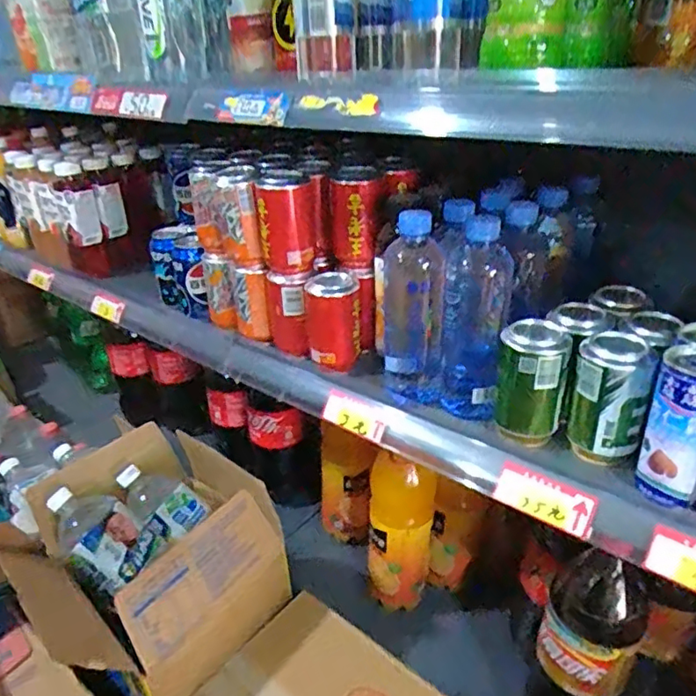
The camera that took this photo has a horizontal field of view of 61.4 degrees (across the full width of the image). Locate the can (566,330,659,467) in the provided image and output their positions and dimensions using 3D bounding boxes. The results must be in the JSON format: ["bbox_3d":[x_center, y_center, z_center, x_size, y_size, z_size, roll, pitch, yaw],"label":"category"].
[{"bbox_3d":[0.237,0.048,0.542,0.058,0.114,0.055,5,29,14],"label":"can"}]

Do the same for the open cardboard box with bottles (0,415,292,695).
[{"bbox_3d":[-0.258,0.278,0.775,0.287,0.186,0.277,21,35,37],"label":"open cardboard box with bottles"}]

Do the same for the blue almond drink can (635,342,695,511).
[{"bbox_3d":[0.276,0.067,0.484,0.052,0.129,0.049,16,33,30],"label":"blue almond drink can"}]

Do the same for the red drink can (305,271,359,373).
[{"bbox_3d":[-0.018,-0.029,0.707,0.060,0.107,0.063,-3,28,-2],"label":"red drink can"}]

